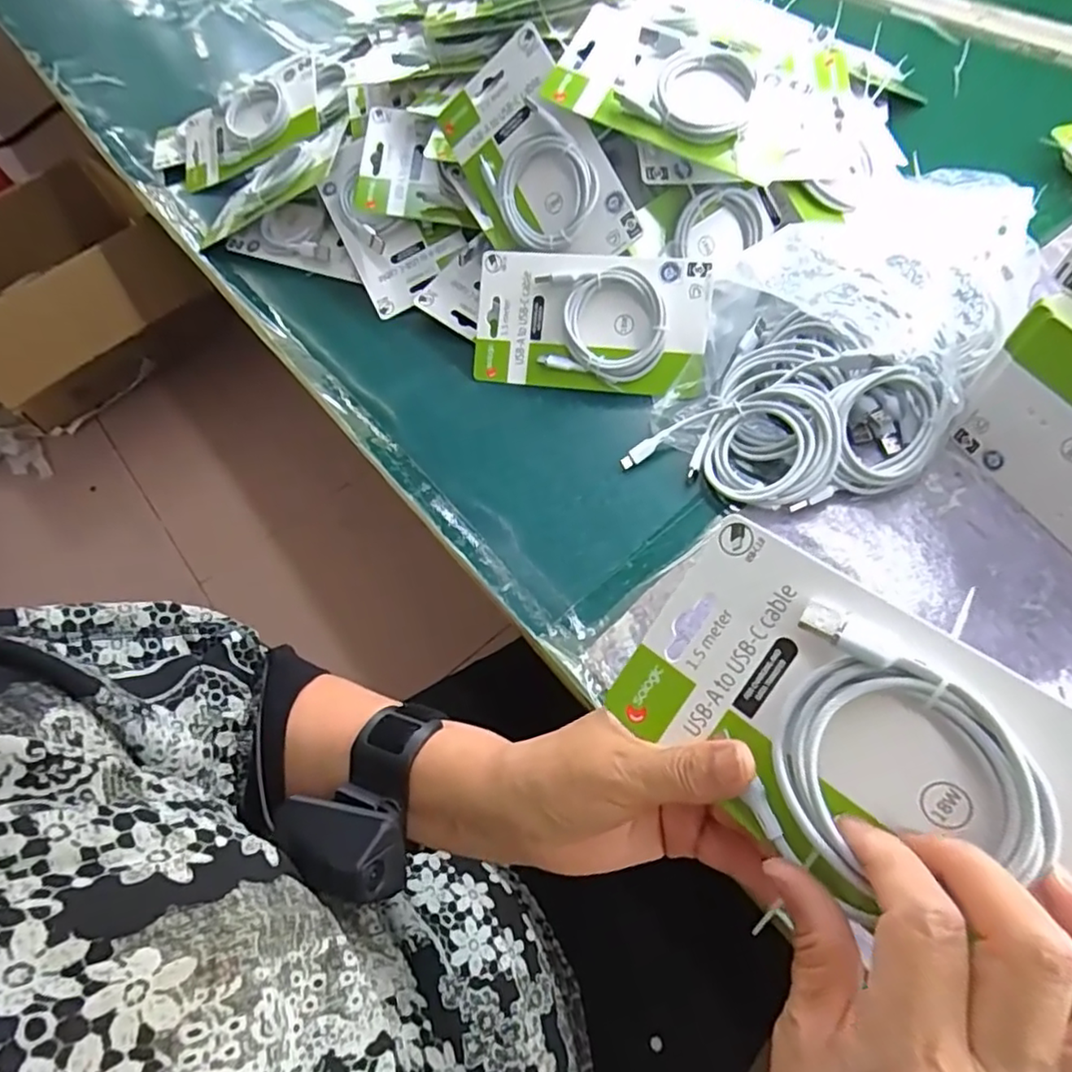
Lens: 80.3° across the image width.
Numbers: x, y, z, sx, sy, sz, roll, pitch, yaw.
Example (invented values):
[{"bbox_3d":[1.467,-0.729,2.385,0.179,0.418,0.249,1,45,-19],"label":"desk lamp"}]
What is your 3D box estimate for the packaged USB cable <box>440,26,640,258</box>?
[{"bbox_3d":[-0.004,-0.284,0.496,0.105,0.023,0.176,-30,87,30],"label":"packaged USB cable"}]

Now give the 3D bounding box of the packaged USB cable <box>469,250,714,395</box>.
[{"bbox_3d":[0.039,-0.165,0.493,0.178,0.017,0.101,8,98,14],"label":"packaged USB cable"}]

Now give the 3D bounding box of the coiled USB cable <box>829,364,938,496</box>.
[{"bbox_3d":[0.231,-0.069,0.417,0.072,0.017,0.080,-3,94,-5],"label":"coiled USB cable"}]

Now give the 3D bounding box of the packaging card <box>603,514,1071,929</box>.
[{"bbox_3d":[0.116,0.076,0.224,0.175,0.018,0.097,36,95,28],"label":"packaging card"}]

